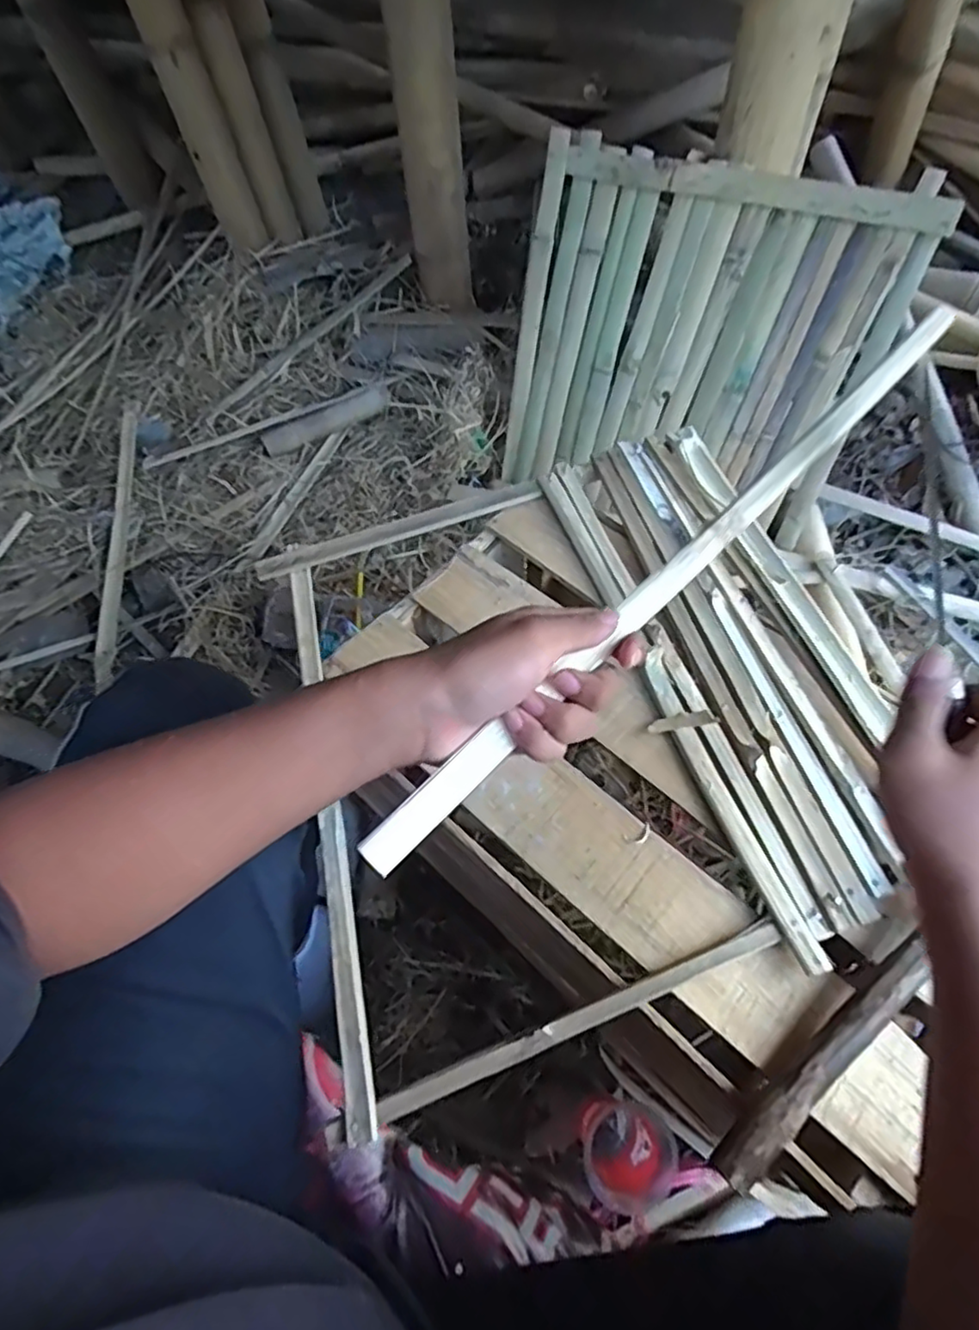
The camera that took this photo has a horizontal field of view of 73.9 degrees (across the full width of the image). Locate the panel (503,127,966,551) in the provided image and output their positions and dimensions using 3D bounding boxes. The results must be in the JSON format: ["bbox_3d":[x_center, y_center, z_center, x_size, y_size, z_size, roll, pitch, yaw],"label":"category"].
[{"bbox_3d":[0.277,-0.438,0.919,0.483,0.425,0.022,19,33,14],"label":"panel"}]

